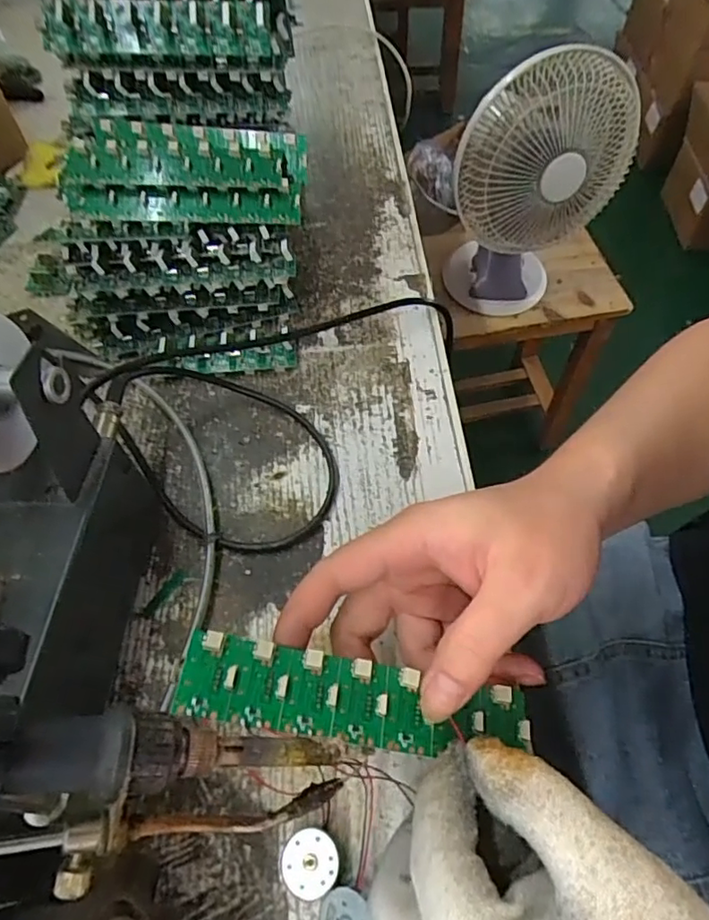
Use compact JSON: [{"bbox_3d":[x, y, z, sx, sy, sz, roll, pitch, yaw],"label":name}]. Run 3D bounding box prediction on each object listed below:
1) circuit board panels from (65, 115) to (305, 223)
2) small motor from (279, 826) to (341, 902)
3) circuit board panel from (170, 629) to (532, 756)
[{"bbox_3d":[-0.112,-0.191,0.380,0.156,0.017,0.072,-2,85,-2],"label":"circuit board panels"},{"bbox_3d":[-0.018,0.164,0.232,0.024,0.015,0.023,-1,58,2],"label":"small motor"},{"bbox_3d":[0.002,0.093,0.222,0.136,0.006,0.030,12,59,-7],"label":"circuit board panel"}]

